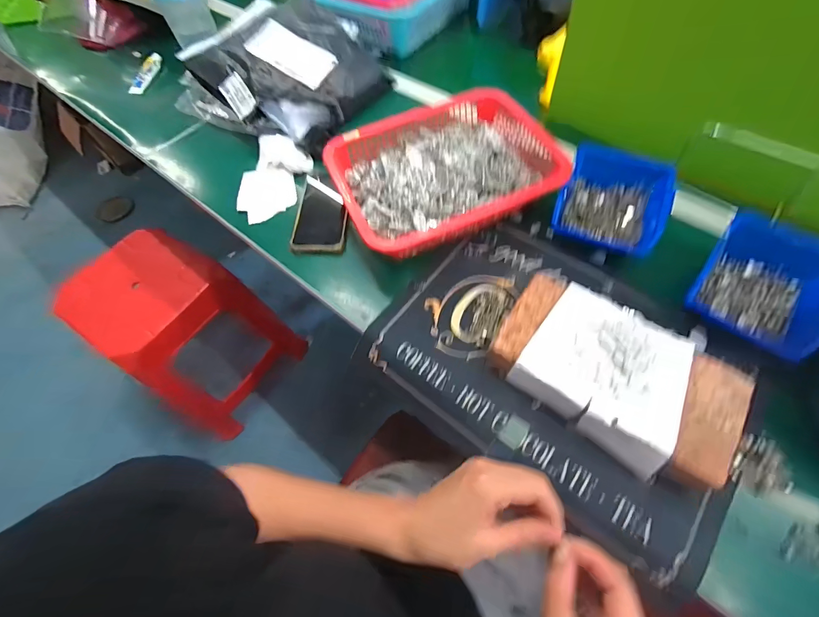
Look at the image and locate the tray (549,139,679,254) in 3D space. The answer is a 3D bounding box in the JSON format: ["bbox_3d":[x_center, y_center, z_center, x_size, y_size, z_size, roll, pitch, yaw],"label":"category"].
[{"bbox_3d":[0.265,-0.145,0.486,0.123,0.060,0.166,23,65,15],"label":"tray"}]

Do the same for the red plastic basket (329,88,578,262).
[{"bbox_3d":[0.043,-0.192,0.521,0.286,0.066,0.230,-20,62,-8],"label":"red plastic basket"}]

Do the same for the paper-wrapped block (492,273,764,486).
[{"bbox_3d":[0.203,0.068,0.380,0.221,0.053,0.134,37,70,21],"label":"paper-wrapped block"}]

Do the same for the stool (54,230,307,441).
[{"bbox_3d":[-0.569,0.070,0.997,0.294,0.479,0.336,34,69,19],"label":"stool"}]

